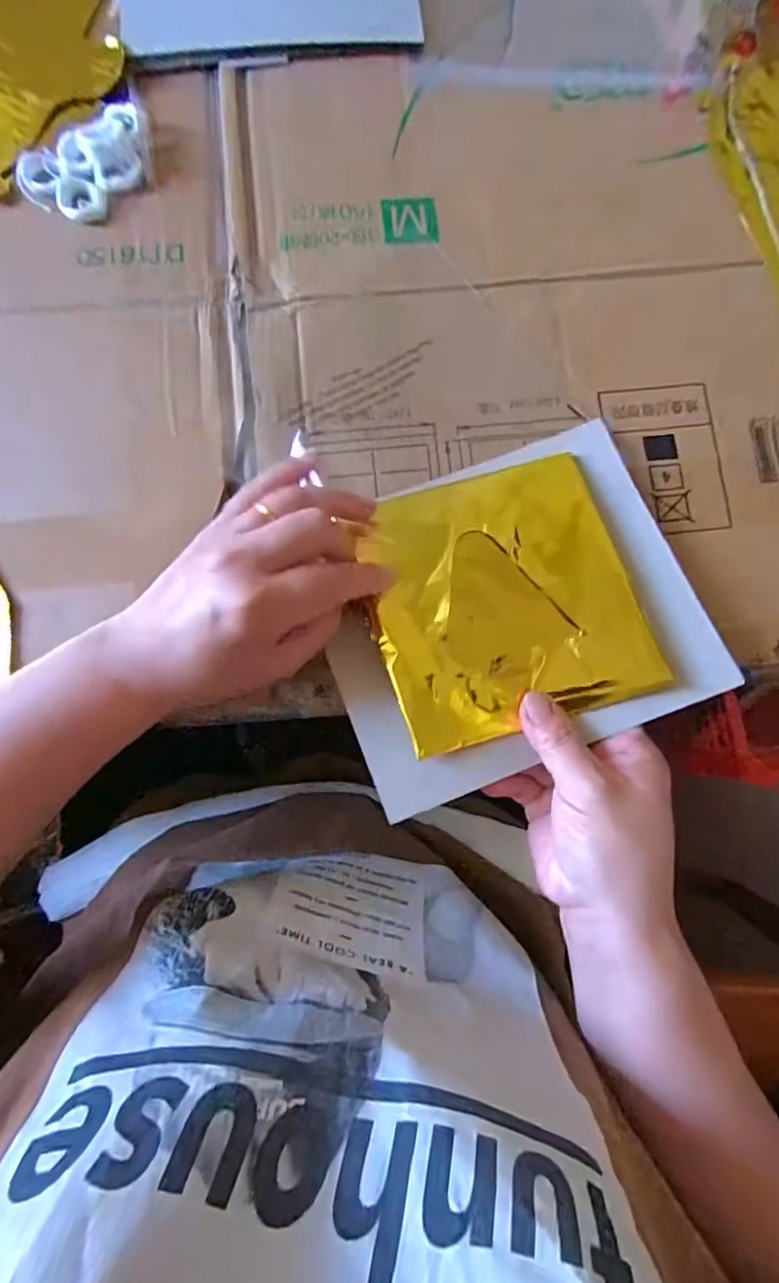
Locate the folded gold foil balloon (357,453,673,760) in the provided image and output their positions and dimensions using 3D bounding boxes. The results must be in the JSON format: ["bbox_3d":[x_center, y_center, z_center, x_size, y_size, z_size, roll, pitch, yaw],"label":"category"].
[{"bbox_3d":[0.058,-0.024,0.295,0.130,0.012,0.136,-16,80,-4],"label":"folded gold foil balloon"}]

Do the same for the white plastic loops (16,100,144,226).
[{"bbox_3d":[-0.182,-0.291,0.347,0.082,0.015,0.054,-38,82,-7],"label":"white plastic loops"}]

